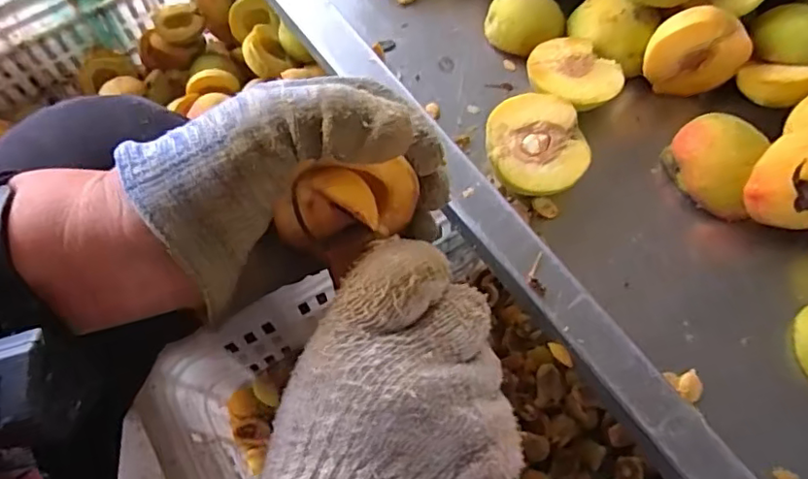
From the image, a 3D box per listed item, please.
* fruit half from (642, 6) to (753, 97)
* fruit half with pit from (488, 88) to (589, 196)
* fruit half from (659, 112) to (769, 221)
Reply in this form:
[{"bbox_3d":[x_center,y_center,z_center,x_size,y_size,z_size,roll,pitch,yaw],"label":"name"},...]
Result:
[{"bbox_3d":[0.187,-0.123,0.380,0.060,0.057,0.024,1,67,2],"label":"fruit half"},{"bbox_3d":[0.080,-0.052,0.364,0.057,0.040,0.060,-1,67,1],"label":"fruit half with pit"},{"bbox_3d":[0.193,-0.046,0.359,0.043,0.034,0.062,-20,68,-7],"label":"fruit half"}]

